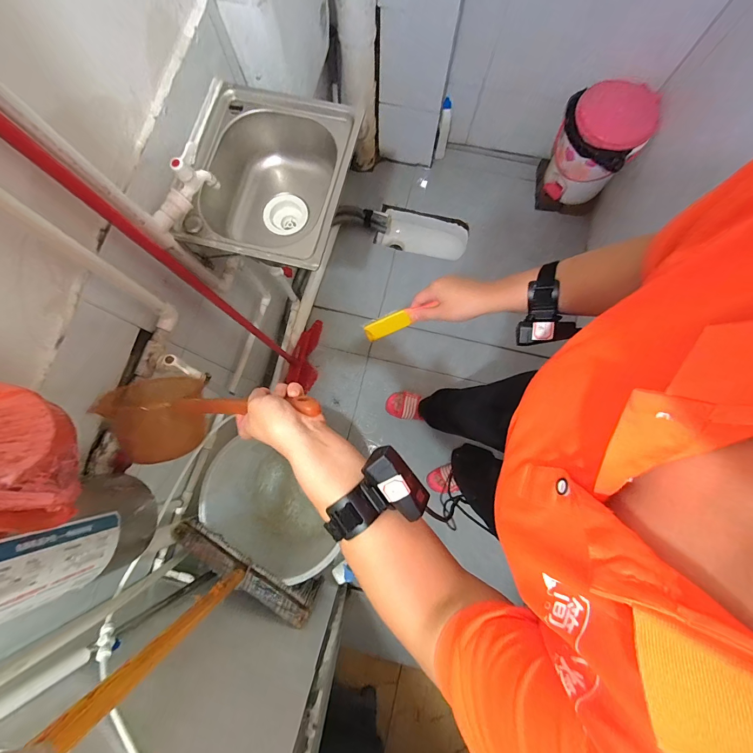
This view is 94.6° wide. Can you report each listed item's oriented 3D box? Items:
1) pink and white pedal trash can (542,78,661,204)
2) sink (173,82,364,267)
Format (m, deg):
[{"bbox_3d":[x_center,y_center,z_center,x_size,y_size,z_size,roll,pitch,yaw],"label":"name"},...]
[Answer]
[{"bbox_3d":[0.808,-0.861,1.320,0.280,0.373,0.276,0,79,0],"label":"pink and white pedal trash can"},{"bbox_3d":[-0.232,-0.397,0.782,0.327,0.188,0.362,18,80,4],"label":"sink"}]

